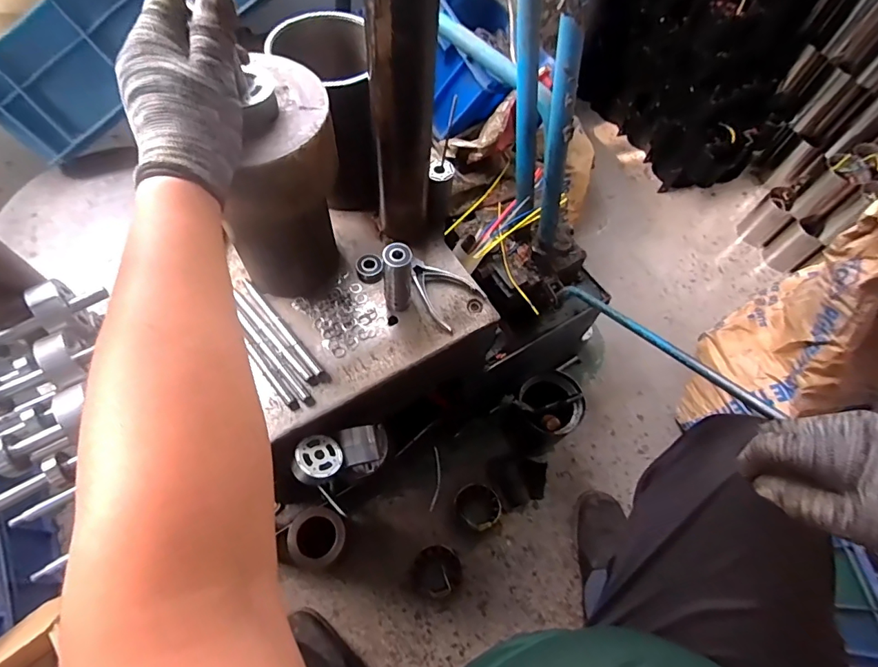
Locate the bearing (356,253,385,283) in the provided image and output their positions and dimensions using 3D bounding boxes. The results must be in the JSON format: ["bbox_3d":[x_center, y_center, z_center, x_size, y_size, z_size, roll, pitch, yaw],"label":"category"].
[{"bbox_3d":[-0.088,-0.083,0.587,0.033,0.011,0.036,-13,64,-10],"label":"bearing"}]

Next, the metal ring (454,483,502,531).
[{"bbox_3d":[0.074,0.321,0.868,0.083,0.046,0.087,2,62,-3],"label":"metal ring"}]

